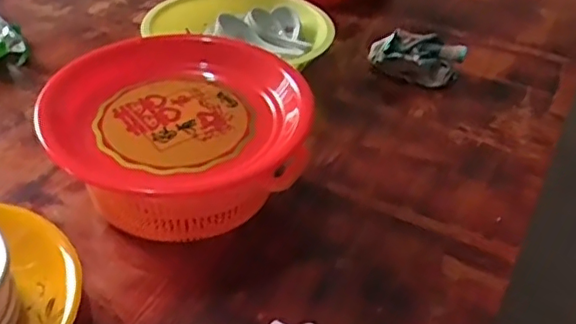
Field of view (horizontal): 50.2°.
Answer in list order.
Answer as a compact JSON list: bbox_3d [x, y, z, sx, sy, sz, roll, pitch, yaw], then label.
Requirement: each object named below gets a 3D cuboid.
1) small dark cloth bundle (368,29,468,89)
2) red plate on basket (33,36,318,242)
[{"bbox_3d":[0.173,-0.140,0.831,0.126,0.052,0.052,10,38,10],"label":"small dark cloth bundle"},{"bbox_3d":[-0.104,-0.034,0.612,0.250,0.134,0.229,2,37,-1],"label":"red plate on basket"}]

